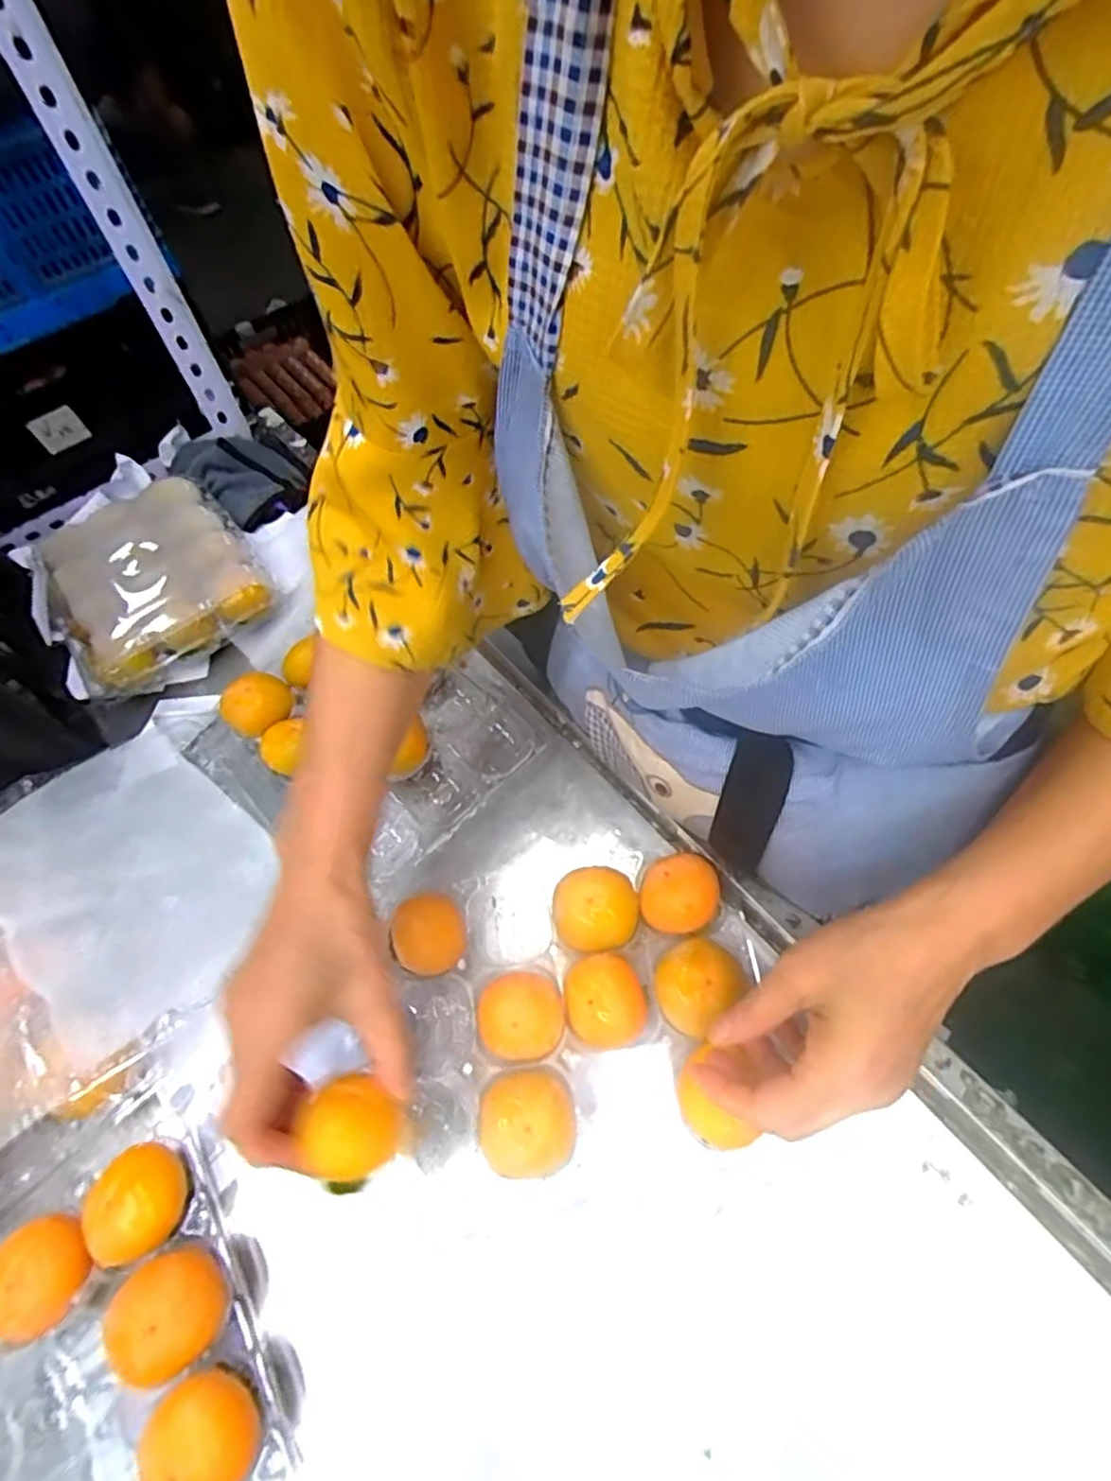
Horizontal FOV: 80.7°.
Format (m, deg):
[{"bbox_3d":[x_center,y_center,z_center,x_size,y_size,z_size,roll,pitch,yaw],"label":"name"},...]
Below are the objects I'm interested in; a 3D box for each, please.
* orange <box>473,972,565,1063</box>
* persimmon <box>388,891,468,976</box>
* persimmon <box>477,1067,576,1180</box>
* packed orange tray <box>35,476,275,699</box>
[{"bbox_3d":[-0.020,0.162,0.382,0.049,0.044,0.046,-3,56,5],"label":"orange"},{"bbox_3d":[-0.075,0.123,0.405,0.042,0.049,0.043,-3,56,5],"label":"persimmon"},{"bbox_3d":[-0.014,0.205,0.352,0.047,0.038,0.049,-3,56,5],"label":"persimmon"},{"bbox_3d":[-0.366,-0.154,0.579,0.160,0.047,0.214,-33,58,-14],"label":"packed orange tray"}]

